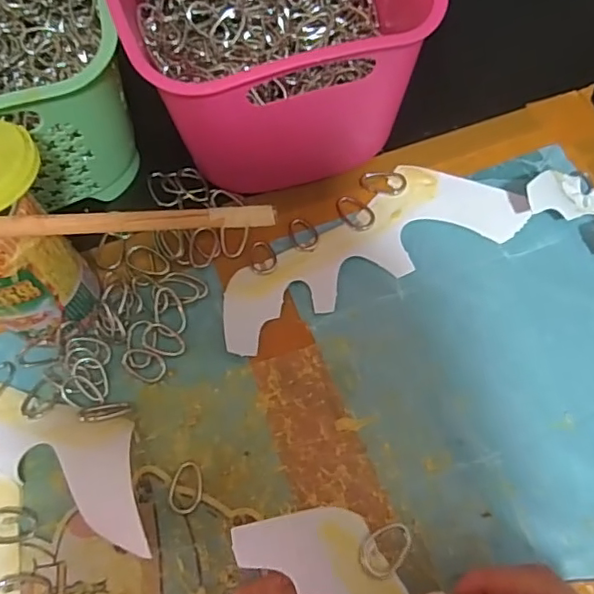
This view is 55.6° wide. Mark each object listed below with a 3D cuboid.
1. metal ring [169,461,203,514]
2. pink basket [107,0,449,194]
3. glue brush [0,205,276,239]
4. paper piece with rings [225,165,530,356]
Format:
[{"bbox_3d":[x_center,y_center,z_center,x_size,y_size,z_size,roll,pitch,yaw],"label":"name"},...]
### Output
[{"bbox_3d":[-0.065,0.111,0.330,0.019,0.004,0.029,-1,65,2],"label":"metal ring"},{"bbox_3d":[-0.032,-0.221,0.417,0.189,0.121,0.258,-17,65,-5],"label":"pink basket"},{"bbox_3d":[-0.139,-0.033,0.263,0.254,0.008,0.011,-2,65,2],"label":"glue brush"},{"bbox_3d":[0.044,-0.037,0.392,0.217,0.007,0.082,-28,67,-10],"label":"paper piece with rings"}]

